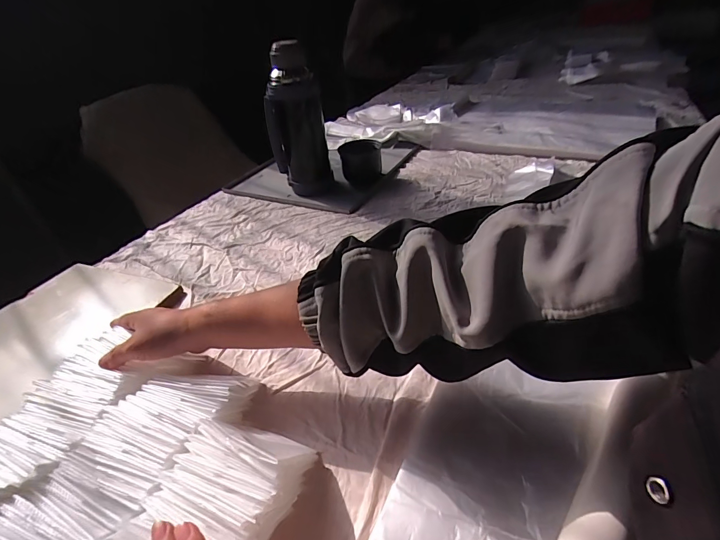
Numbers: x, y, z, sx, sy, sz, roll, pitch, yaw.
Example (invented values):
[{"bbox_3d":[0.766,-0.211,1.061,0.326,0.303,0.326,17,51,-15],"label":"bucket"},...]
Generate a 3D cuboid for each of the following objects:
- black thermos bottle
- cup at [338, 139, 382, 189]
[{"bbox_3d":[-0.124,-0.282,0.732,0.110,0.261,0.092,-13,37,-8],"label":"black thermos bottle"},{"bbox_3d":[0.000,-0.235,0.808,0.080,0.077,0.086,-4,36,3],"label":"cup"}]

